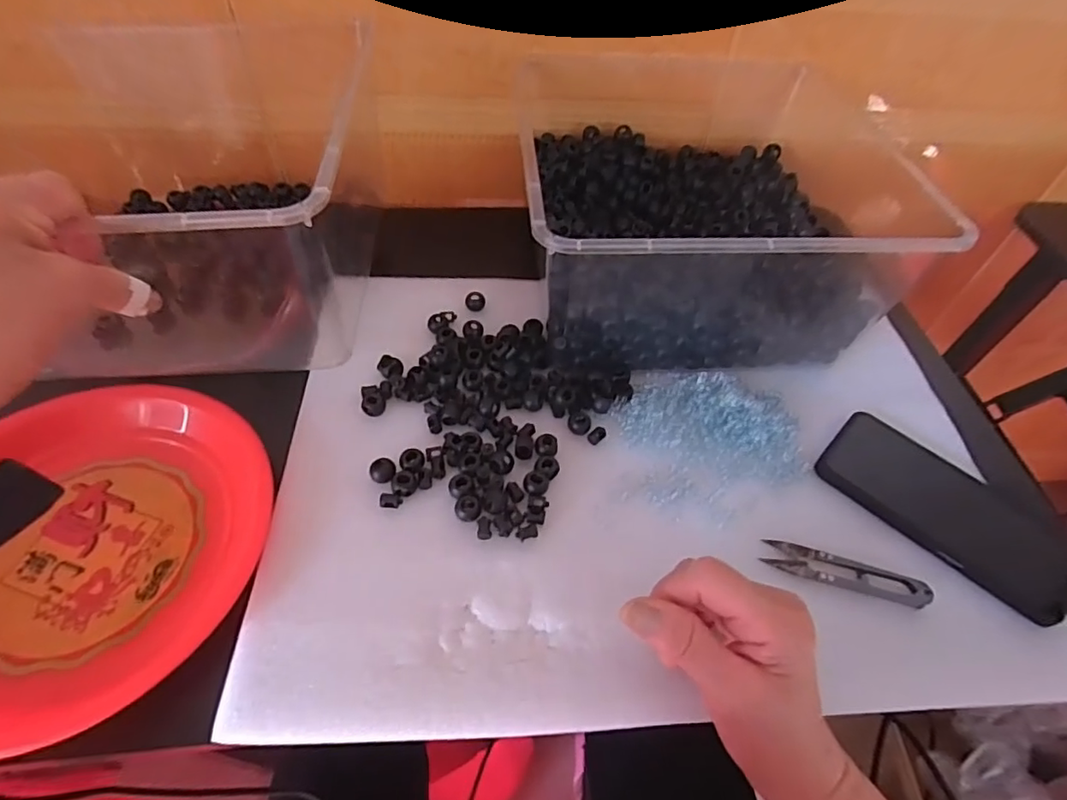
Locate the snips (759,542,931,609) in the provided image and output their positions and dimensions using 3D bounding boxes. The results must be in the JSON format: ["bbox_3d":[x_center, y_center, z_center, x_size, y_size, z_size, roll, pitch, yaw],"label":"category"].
[{"bbox_3d":[0.204,0.113,0.367,0.099,0.017,0.021,19,53,9],"label":"snips"}]

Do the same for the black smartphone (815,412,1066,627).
[{"bbox_3d":[0.289,0.073,0.396,0.159,0.016,0.080,37,59,22],"label":"black smartphone"}]

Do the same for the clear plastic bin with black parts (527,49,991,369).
[{"bbox_3d":[0.137,-0.170,0.494,0.300,0.131,0.302,-1,53,-6],"label":"clear plastic bin with black parts"}]

